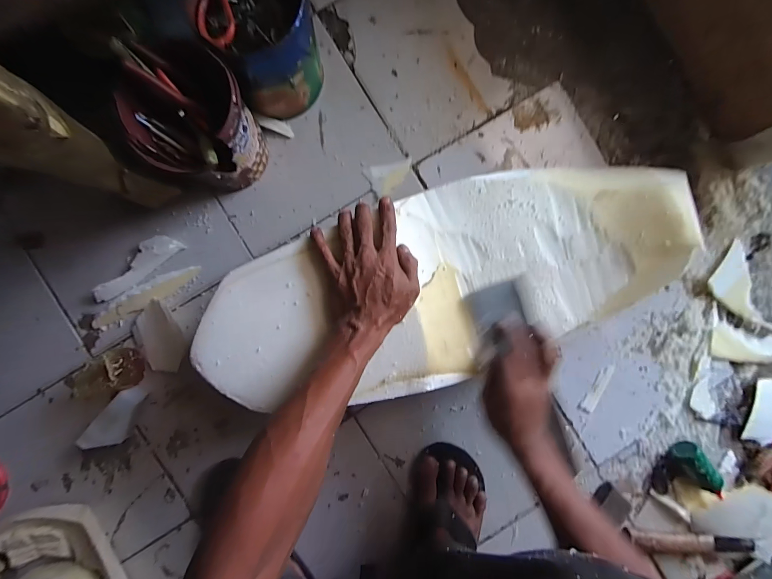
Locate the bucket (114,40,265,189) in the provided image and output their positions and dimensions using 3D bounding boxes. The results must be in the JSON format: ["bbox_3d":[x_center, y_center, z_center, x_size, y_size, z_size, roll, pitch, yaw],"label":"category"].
[{"bbox_3d":[-0.260,-0.225,0.485,0.151,0.167,0.167,-38,91,-2],"label":"bucket"}]

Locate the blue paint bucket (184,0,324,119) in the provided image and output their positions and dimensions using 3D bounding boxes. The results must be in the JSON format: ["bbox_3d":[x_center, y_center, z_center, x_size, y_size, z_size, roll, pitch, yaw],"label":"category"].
[{"bbox_3d":[-0.175,-0.352,0.494,0.144,0.154,0.142,0,90,-3],"label":"blue paint bucket"}]

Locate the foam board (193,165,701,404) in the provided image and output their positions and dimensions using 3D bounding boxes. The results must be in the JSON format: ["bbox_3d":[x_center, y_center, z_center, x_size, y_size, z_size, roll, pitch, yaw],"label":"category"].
[{"bbox_3d":[0.081,-0.008,0.439,0.618,0.054,0.236,-18,90,-5],"label":"foam board"}]

